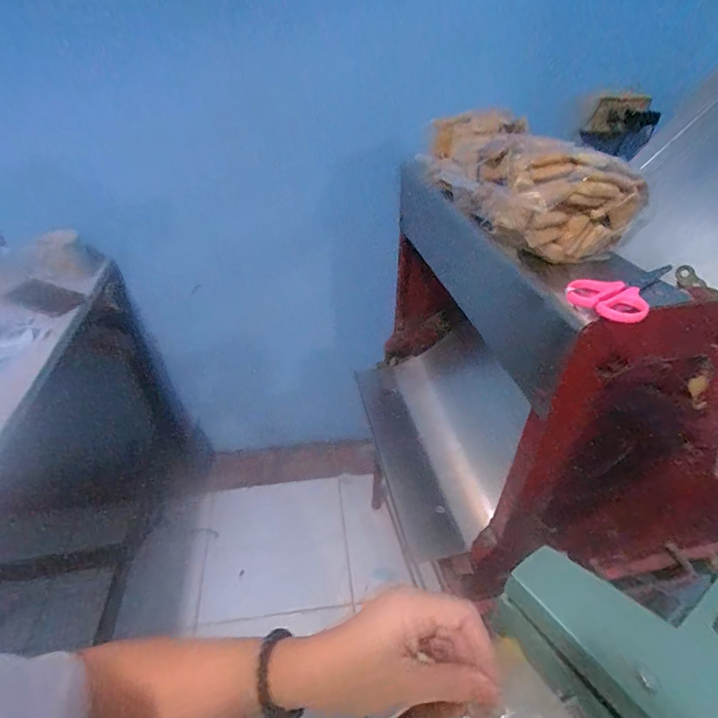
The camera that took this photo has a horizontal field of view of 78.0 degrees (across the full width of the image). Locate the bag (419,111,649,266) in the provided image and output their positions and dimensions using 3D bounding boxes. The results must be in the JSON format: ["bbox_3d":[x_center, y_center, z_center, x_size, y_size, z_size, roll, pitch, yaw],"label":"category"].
[{"bbox_3d":[0.183,-0.216,0.517,0.134,0.088,0.286,-7,40,-8],"label":"bag"}]

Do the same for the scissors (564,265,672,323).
[{"bbox_3d":[0.241,-0.070,0.406,0.063,0.011,0.129,29,48,31],"label":"scissors"}]

